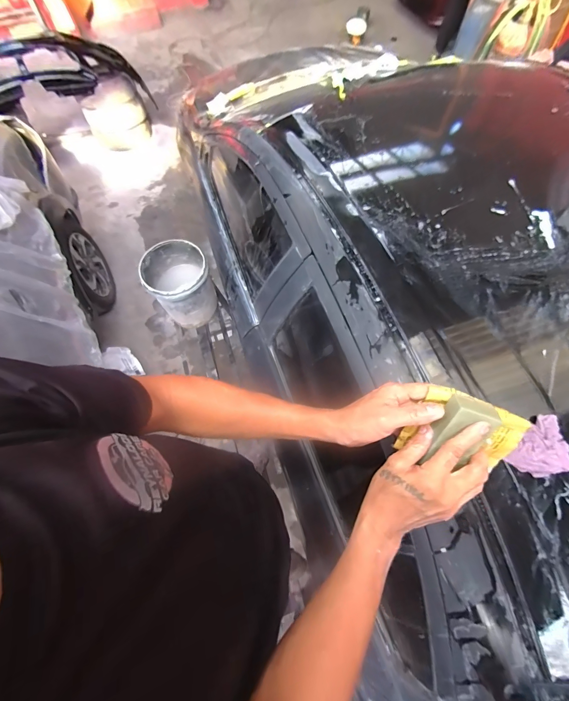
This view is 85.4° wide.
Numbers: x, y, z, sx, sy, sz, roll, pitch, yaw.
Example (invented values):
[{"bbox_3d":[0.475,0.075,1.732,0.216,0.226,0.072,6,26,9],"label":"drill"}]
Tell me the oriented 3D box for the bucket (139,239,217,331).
[{"bbox_3d":[-0.510,-0.327,1.539,0.284,0.313,0.295,-1,67,1],"label":"bucket"}]

